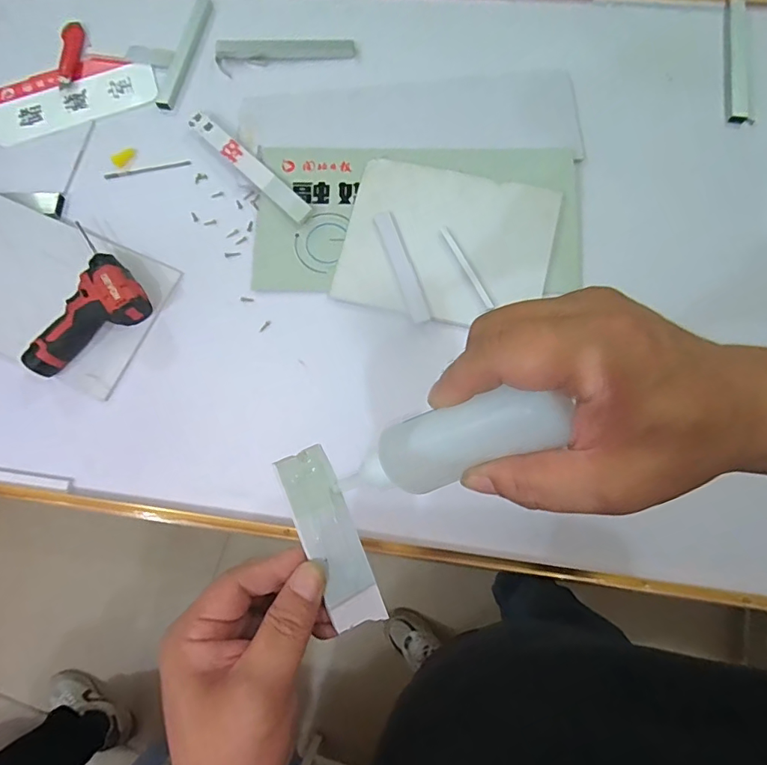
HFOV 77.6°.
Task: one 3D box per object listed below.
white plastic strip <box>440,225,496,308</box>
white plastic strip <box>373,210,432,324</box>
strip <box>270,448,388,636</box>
[{"bbox_3d":[0.124,-0.172,0.708,0.012,0.008,0.145,-26,73,-6],"label":"white plastic strip"},{"bbox_3d":[0.029,-0.177,0.714,0.029,0.004,0.193,-18,73,-4],"label":"white plastic strip"},{"bbox_3d":[-0.029,0.090,0.274,0.030,0.004,0.106,-22,93,-23],"label":"strip"}]

